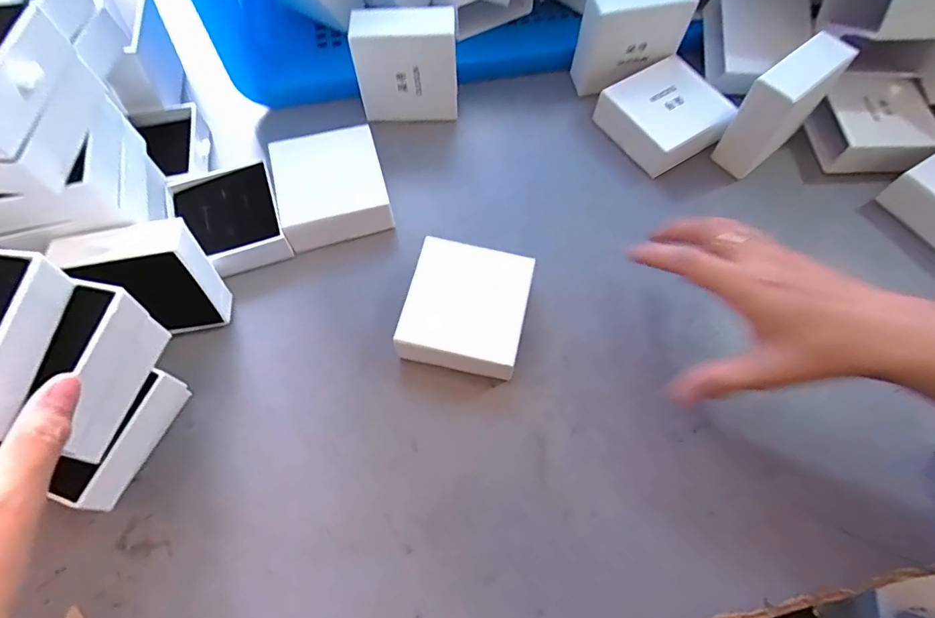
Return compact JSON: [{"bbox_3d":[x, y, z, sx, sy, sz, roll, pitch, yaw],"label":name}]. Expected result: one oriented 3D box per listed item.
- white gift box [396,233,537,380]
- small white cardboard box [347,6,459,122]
[{"bbox_3d":[-0.001,0.000,0.387,0.088,0.034,0.094,12,66,4],"label":"white gift box"},{"bbox_3d":[-0.055,-0.223,0.455,0.090,0.092,0.041,-4,67,-1],"label":"small white cardboard box"}]

